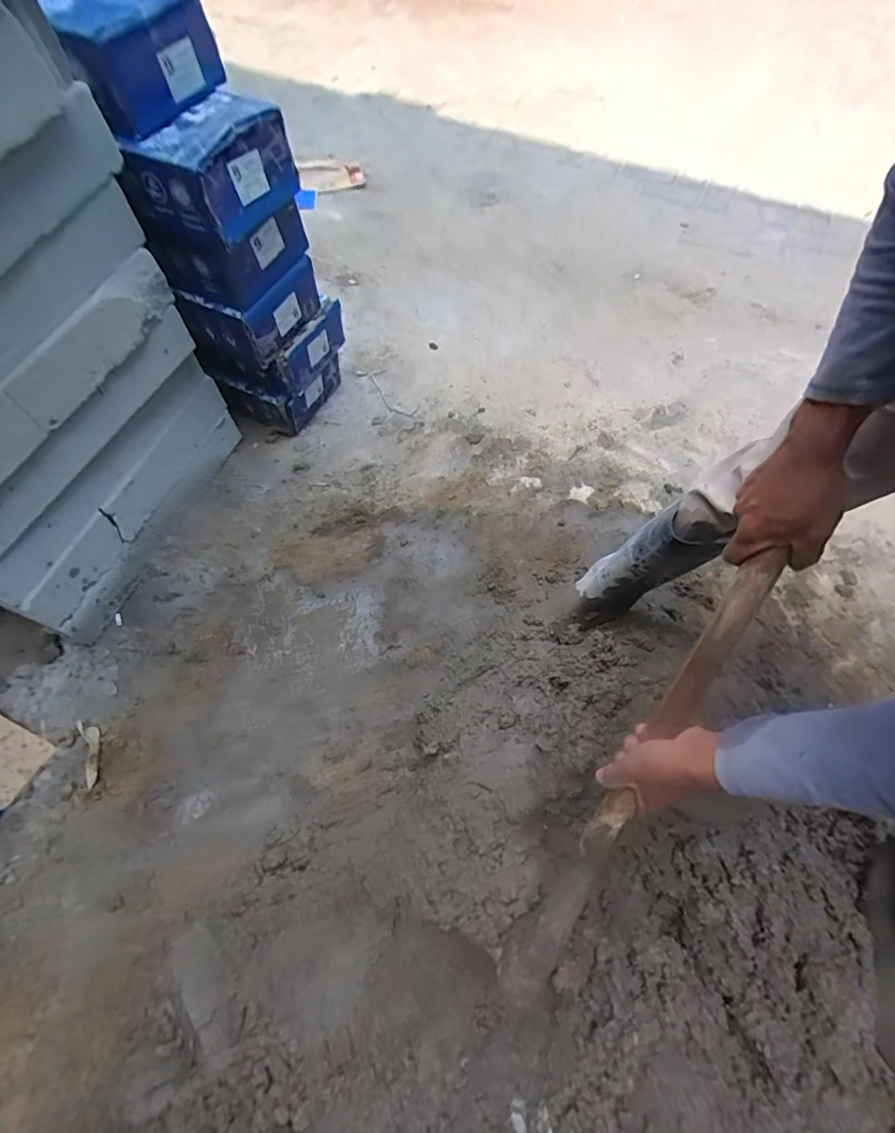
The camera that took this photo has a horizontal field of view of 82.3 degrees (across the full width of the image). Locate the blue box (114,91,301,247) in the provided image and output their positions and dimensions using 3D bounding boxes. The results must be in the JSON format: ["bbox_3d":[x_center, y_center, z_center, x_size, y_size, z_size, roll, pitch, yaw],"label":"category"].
[{"bbox_3d":[-0.385,-0.653,0.848,0.150,0.125,0.242,26,64,14],"label":"blue box"}]

